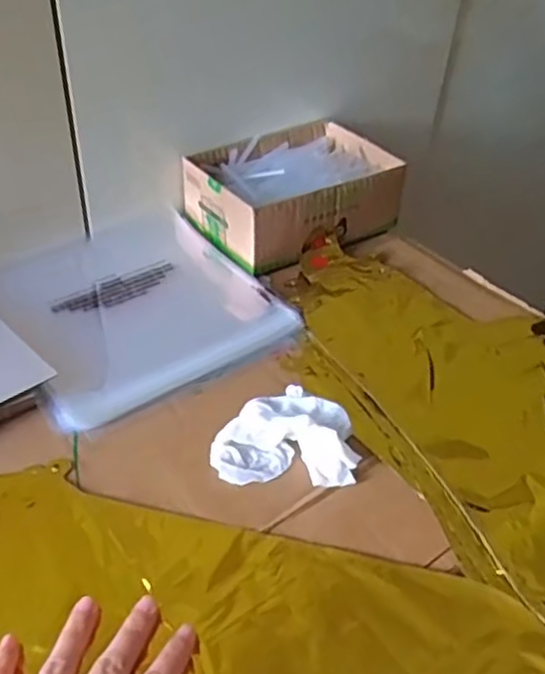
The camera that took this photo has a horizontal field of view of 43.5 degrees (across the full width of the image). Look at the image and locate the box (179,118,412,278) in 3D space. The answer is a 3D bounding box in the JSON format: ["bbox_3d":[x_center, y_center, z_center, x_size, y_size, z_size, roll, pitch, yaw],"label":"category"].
[{"bbox_3d":[0.022,-0.145,0.675,0.185,0.066,0.133,-23,48,-28],"label":"box"}]

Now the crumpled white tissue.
[{"bbox_3d":[0.008,0.063,0.468,0.093,0.026,0.077,1,41,-4],"label":"crumpled white tissue"}]

